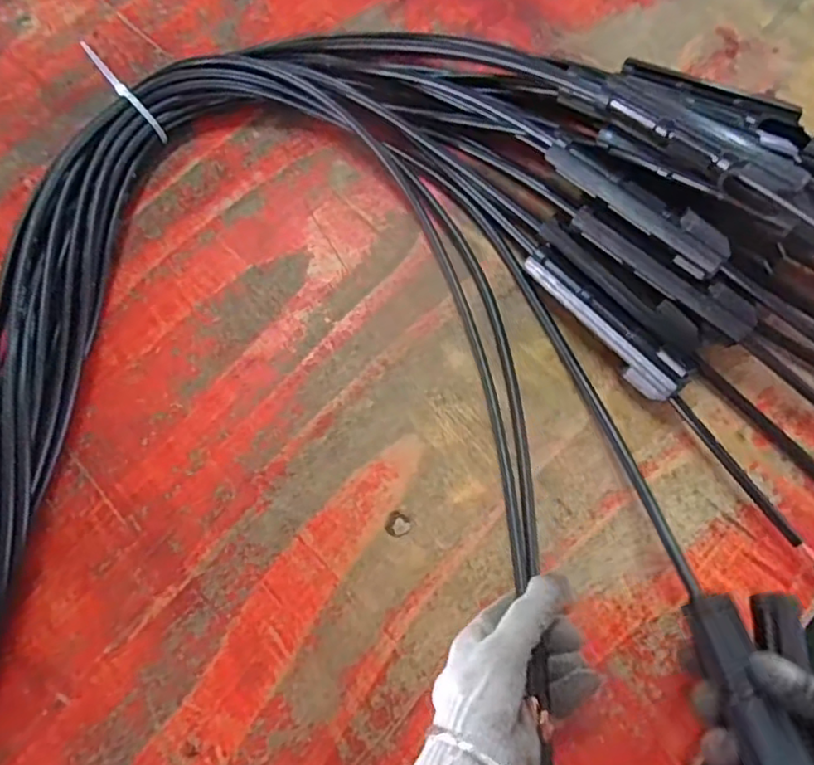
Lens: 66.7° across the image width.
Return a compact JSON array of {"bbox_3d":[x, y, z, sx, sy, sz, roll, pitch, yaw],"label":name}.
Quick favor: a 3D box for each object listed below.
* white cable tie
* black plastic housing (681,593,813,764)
[{"bbox_3d":[-0.249,-0.256,0.548,0.009,0.026,0.095,-44,102,-11],"label":"white cable tie"},{"bbox_3d":[0.192,0.188,0.330,0.031,0.026,0.153,-7,44,0],"label":"black plastic housing"}]

